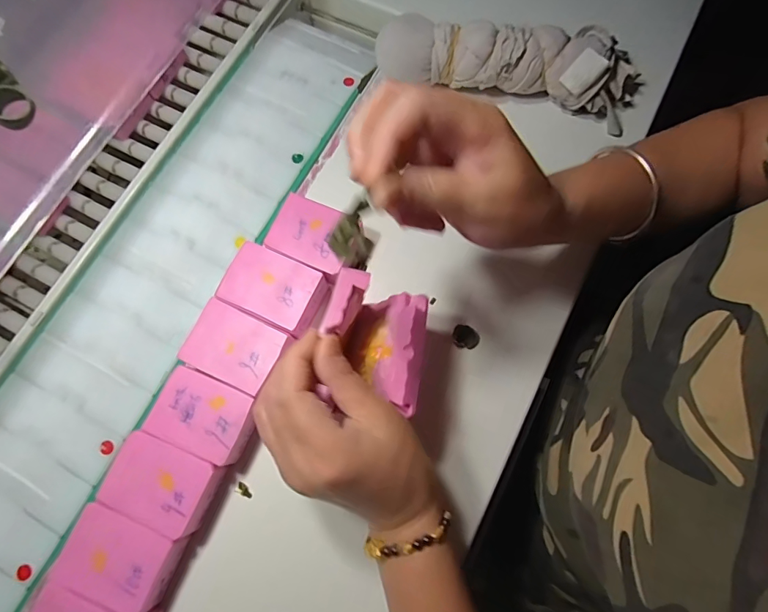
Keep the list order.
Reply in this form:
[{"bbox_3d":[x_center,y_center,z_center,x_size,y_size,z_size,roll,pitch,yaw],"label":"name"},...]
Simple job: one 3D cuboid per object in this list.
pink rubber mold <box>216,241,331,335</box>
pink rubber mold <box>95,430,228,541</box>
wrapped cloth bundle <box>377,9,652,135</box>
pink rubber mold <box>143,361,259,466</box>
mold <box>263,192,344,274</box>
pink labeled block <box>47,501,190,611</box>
[{"bbox_3d":[-0.087,-0.012,0.338,0.077,0.029,0.051,25,76,6],"label":"pink rubber mold"},{"bbox_3d":[-0.158,0.127,0.303,0.073,0.029,0.052,22,76,5],"label":"pink rubber mold"},{"bbox_3d":[0.114,-0.217,0.379,0.235,0.059,0.056,10,75,2],"label":"wrapped cloth bundle"},{"bbox_3d":[-0.132,0.082,0.315,0.072,0.027,0.051,23,76,5],"label":"pink rubber mold"},{"bbox_3d":[-0.059,-0.057,0.349,0.066,0.030,0.053,22,76,5],"label":"mold"},{"bbox_3d":[-0.180,0.173,0.291,0.075,0.029,0.052,19,76,4],"label":"pink labeled block"}]

